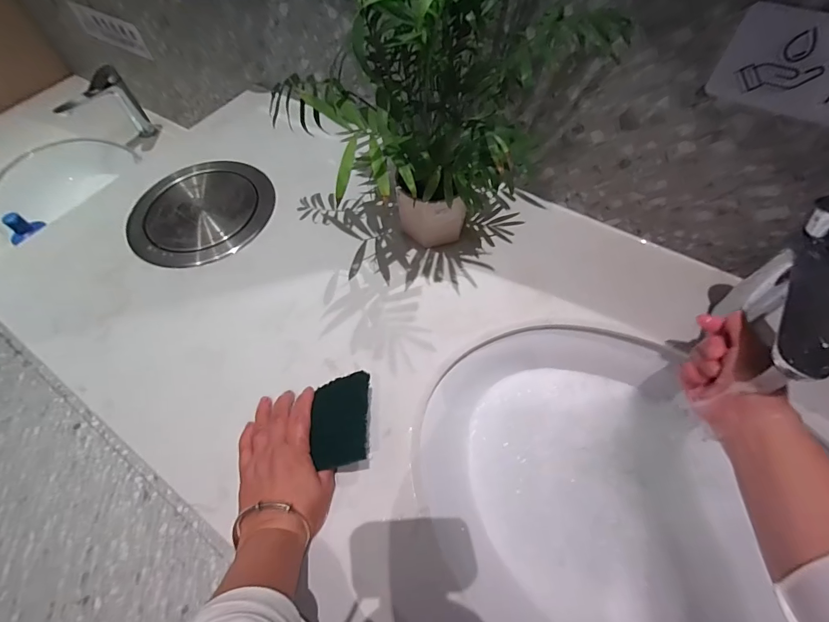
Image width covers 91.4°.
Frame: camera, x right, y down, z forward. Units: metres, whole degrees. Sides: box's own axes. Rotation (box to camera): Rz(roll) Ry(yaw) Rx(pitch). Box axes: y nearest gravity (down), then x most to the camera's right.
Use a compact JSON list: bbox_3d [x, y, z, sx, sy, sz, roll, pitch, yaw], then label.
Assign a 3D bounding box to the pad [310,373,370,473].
[{"bbox_3d":[-0.076,0.111,0.418,0.063,0.008,0.090,-17,56,15],"label":"pad"}]

